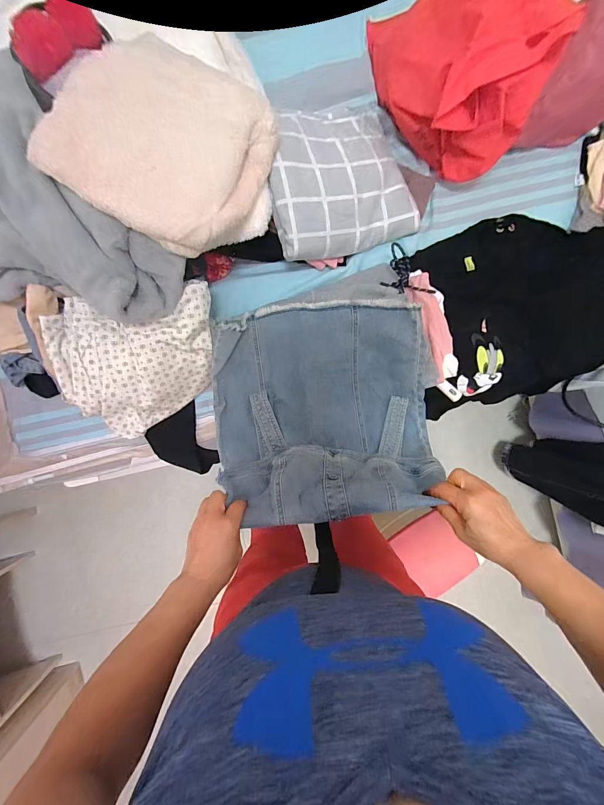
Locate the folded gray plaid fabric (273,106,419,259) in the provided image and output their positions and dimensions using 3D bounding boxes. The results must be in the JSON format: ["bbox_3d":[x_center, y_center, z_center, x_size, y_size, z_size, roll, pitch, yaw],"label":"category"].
[{"bbox_3d":[0.069,-0.442,0.659,0.298,0.079,0.298,-22,104,-18],"label":"folded gray plaid fabric"}]

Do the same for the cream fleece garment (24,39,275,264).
[{"bbox_3d":[-0.187,-0.379,0.511,0.278,0.135,0.283,29,90,-1],"label":"cream fleece garment"}]

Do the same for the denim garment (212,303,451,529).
[{"bbox_3d":[0.033,-0.009,0.576,0.396,0.215,0.342,-2,91,-1],"label":"denim garment"}]

